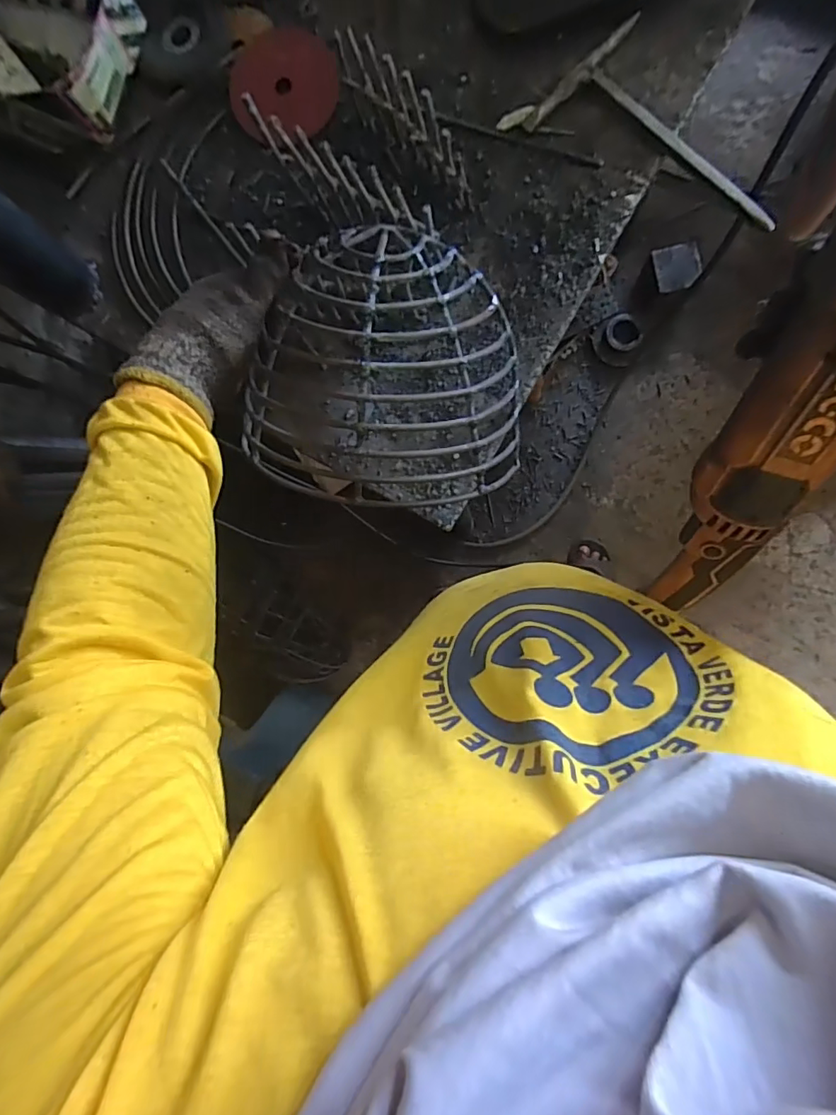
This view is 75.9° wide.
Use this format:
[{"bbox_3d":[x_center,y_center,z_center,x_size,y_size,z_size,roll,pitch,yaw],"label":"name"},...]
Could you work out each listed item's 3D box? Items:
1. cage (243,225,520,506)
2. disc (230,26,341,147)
[{"bbox_3d":[-0.024,-0.137,0.421,0.210,0.121,0.201,1,89,7],"label":"cage"},{"bbox_3d":[-0.123,-0.439,0.498,0.100,0.012,0.093,1,99,6],"label":"disc"}]

